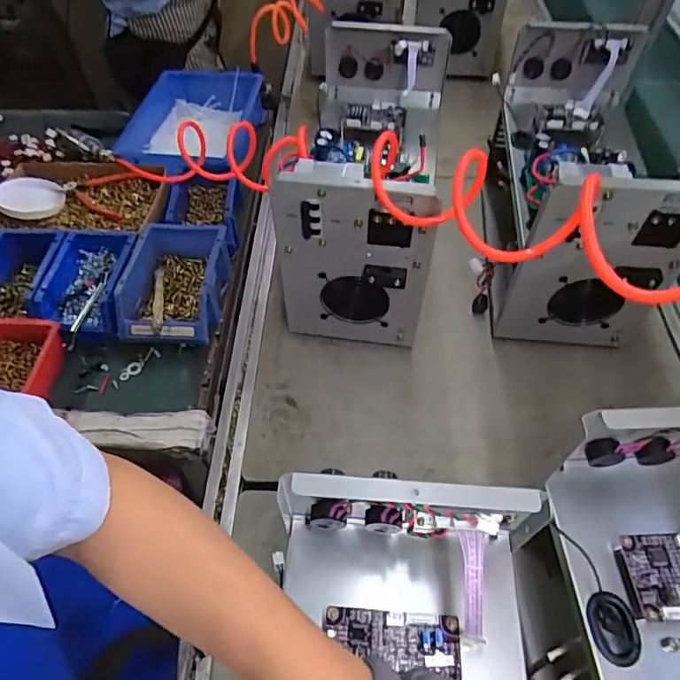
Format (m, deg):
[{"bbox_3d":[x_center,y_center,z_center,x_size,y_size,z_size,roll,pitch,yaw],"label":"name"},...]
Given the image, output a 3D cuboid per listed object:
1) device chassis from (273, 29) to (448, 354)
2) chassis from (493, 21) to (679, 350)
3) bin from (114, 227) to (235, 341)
[{"bbox_3d":[0.041,-0.223,0.725,0.182,0.271,0.392,7,56,6],"label":"device chassis"},{"bbox_3d":[0.326,-0.213,0.720,0.199,0.281,0.371,5,55,5],"label":"chassis"},{"bbox_3d":[-0.235,-0.078,0.723,0.130,0.075,0.185,1,55,2],"label":"bin"}]

